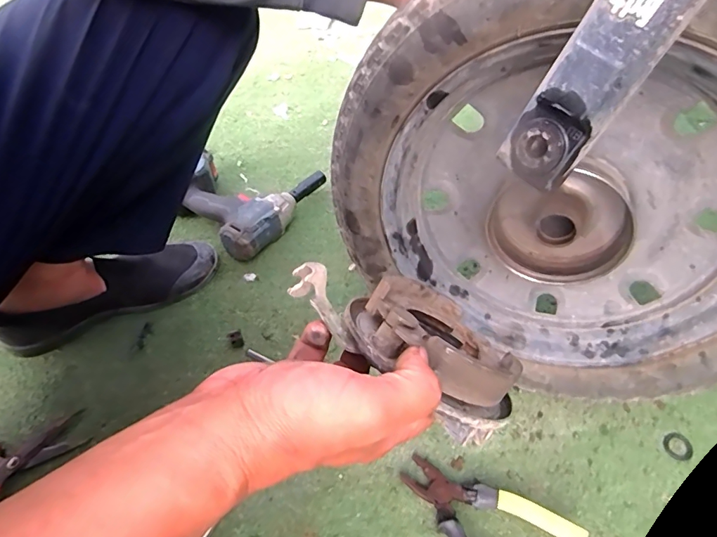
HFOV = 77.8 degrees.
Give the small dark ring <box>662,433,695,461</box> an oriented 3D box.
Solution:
[{"bbox_3d":[0.347,0.194,0.483,0.028,0.006,0.028,-1,51,1],"label":"small dark ring"}]

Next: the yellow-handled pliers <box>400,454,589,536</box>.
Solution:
[{"bbox_3d":[0.120,0.242,0.436,0.162,0.036,0.101,37,61,28],"label":"yellow-handled pliers"}]

